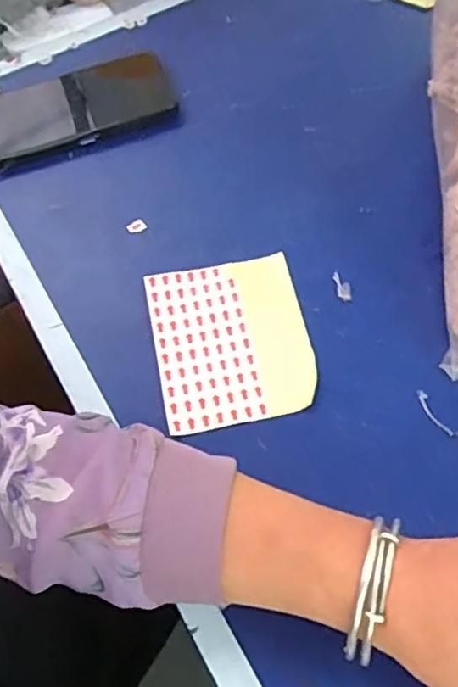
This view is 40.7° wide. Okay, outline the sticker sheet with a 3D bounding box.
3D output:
[{"bbox_3d":[0.002,-0.002,0.417,0.101,0.004,0.119,-10,63,-5],"label":"sticker sheet"}]

